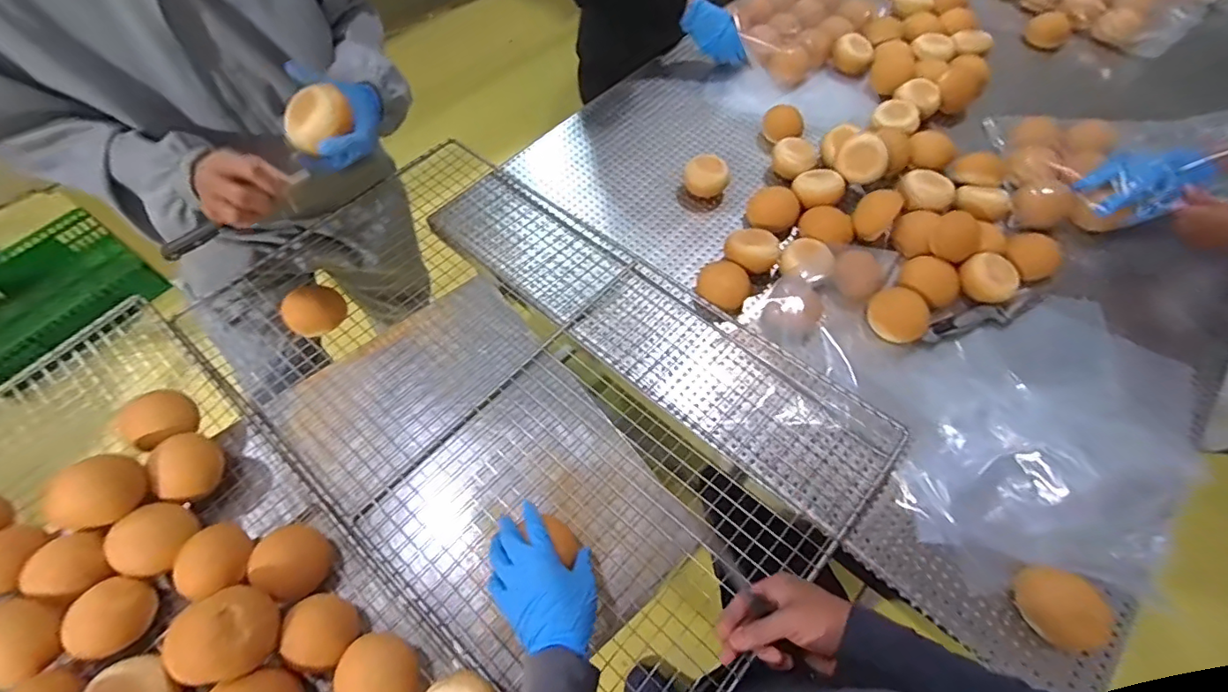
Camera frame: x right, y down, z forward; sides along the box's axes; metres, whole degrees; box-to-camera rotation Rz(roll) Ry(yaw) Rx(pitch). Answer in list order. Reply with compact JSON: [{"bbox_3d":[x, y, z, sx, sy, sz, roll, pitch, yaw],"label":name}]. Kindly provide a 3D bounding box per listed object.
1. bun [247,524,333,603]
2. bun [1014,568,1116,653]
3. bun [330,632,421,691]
[{"bbox_3d":[-0.356,0.240,0.585,0.069,0.057,0.072,20,62,11],"label":"bun"},{"bbox_3d":[0.477,0.277,0.559,0.073,0.038,0.079,0,60,0],"label":"bun"},{"bbox_3d":[-0.242,0.340,0.538,0.071,0.040,0.080,-39,67,-20],"label":"bun"}]

